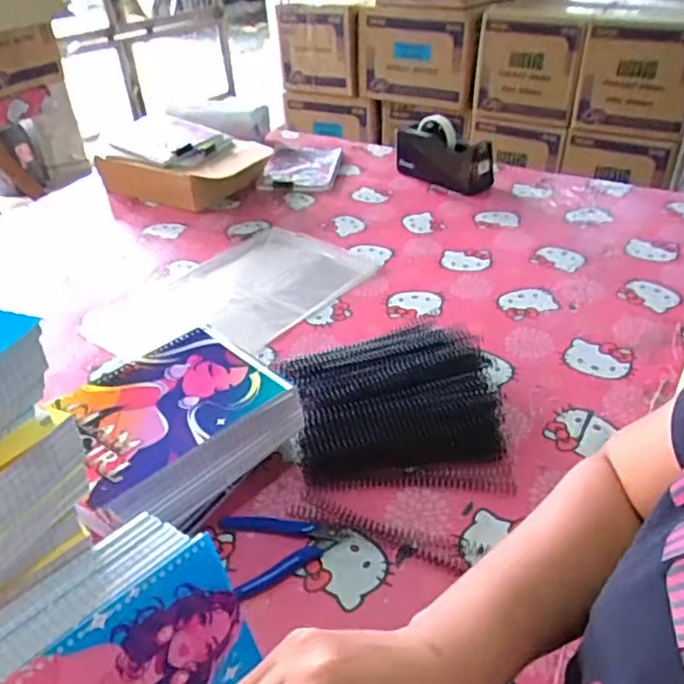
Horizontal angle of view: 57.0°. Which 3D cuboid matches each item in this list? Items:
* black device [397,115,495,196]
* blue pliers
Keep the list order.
[{"bbox_3d":[0.207,-0.374,1.258,0.071,0.119,0.205,-26,42,-28],"label":"black device"},{"bbox_3d":[-0.052,0.184,0.589,0.108,0.013,0.077,-14,37,-15],"label":"blue pliers"}]

